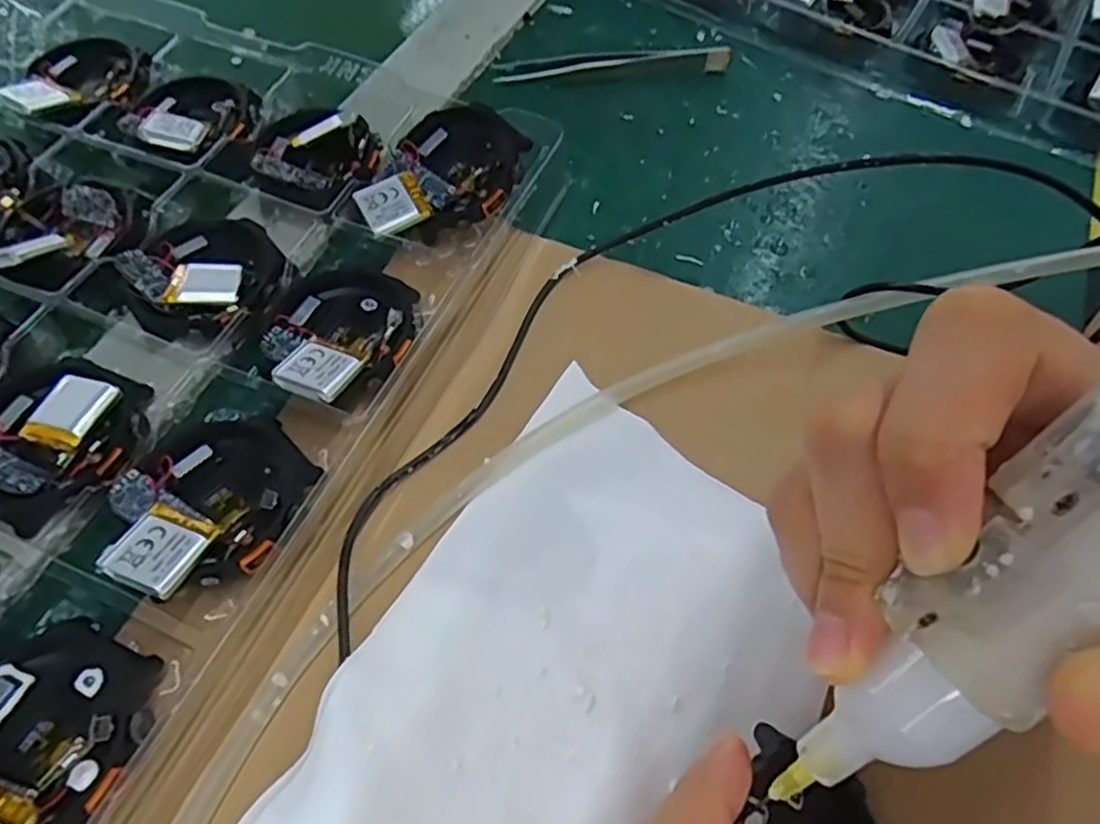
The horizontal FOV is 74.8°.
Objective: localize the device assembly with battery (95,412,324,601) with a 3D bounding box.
[{"bbox_3d":[-0.096,0.026,0.204,0.046,0.017,0.056,35,63,15],"label":"device assembly with battery"}]

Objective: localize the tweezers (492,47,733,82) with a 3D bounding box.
[{"bbox_3d":[0.031,-0.167,0.344,0.113,0.010,0.014,-5,60,-7],"label":"tweezers"}]

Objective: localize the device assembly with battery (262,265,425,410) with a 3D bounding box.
[{"bbox_3d":[-0.070,-0.026,0.237,0.047,0.017,0.057,16,60,5],"label":"device assembly with battery"}]

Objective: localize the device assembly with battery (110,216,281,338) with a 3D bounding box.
[{"bbox_3d":[-0.120,-0.048,0.251,0.050,0.012,0.051,2,59,-3],"label":"device assembly with battery"}]

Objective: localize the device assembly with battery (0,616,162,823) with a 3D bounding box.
[{"bbox_3d":[-0.123,0.080,0.170,0.045,0.017,0.057,24,61,10],"label":"device assembly with battery"}]

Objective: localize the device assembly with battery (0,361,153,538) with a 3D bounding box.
[{"bbox_3d":[-0.149,0.008,0.215,0.045,0.014,0.052,29,62,13],"label":"device assembly with battery"}]

